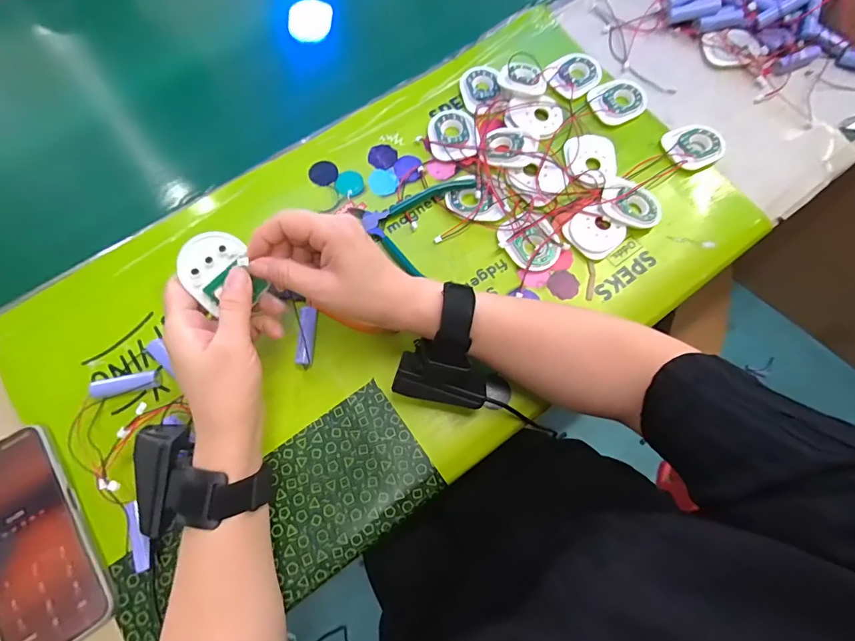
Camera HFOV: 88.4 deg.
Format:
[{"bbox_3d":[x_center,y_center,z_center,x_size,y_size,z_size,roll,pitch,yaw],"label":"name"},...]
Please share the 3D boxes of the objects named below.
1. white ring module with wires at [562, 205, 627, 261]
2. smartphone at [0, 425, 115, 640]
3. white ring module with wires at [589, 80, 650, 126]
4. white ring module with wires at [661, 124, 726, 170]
[{"bbox_3d":[0.153,-0.082,0.404,0.047,0.011,0.047,-39,76,-11],"label":"white ring module with wires"},{"bbox_3d":[-0.296,0.164,0.326,0.074,0.014,0.159,-32,74,-9],"label":"smartphone"},{"bbox_3d":[0.198,-0.230,0.455,0.056,0.013,0.049,-28,74,-8],"label":"white ring module with wires"},{"bbox_3d":[0.263,-0.173,0.432,0.053,0.007,0.048,-24,73,-7],"label":"white ring module with wires"}]

